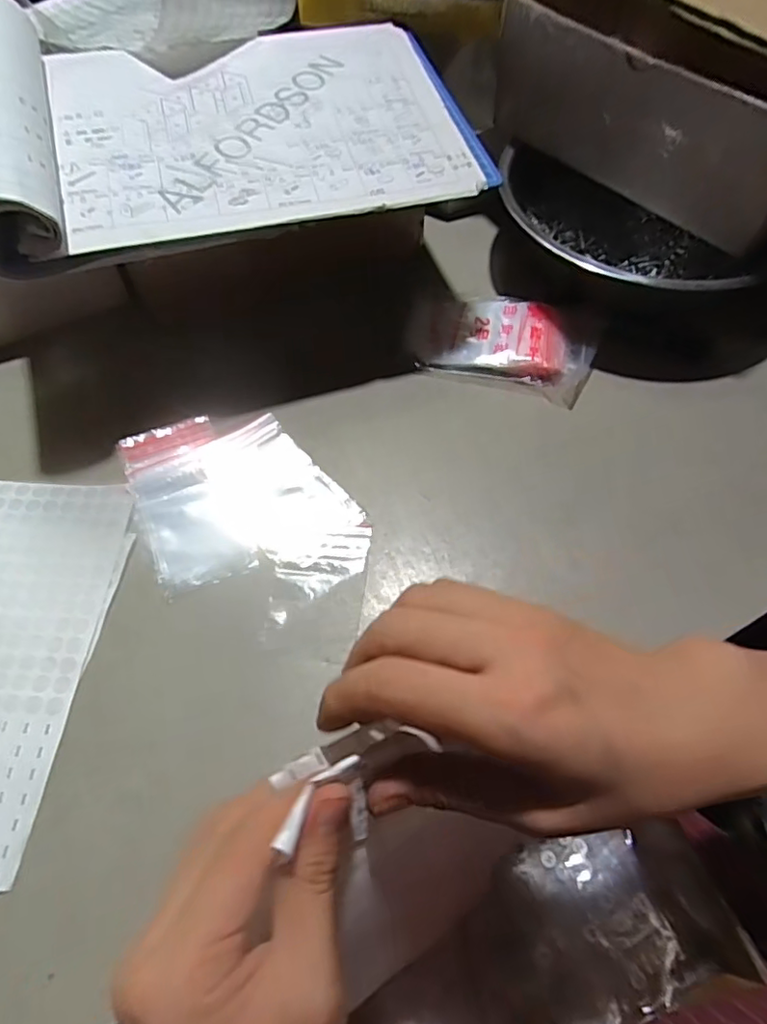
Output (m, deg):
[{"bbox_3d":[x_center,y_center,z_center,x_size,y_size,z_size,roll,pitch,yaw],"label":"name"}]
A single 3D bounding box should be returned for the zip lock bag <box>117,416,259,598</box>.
[{"bbox_3d":[-0.133,-0.007,0.377,0.062,0.020,0.120,-20,61,-12],"label":"zip lock bag"}]

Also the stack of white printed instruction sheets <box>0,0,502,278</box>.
[{"bbox_3d":[-0.101,-0.272,0.369,0.312,0.063,0.207,-16,60,-10],"label":"stack of white printed instruction sheets"}]

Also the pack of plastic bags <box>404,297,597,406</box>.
[{"bbox_3d":[0.092,-0.136,0.440,0.140,0.021,0.080,16,60,10],"label":"pack of plastic bags"}]

